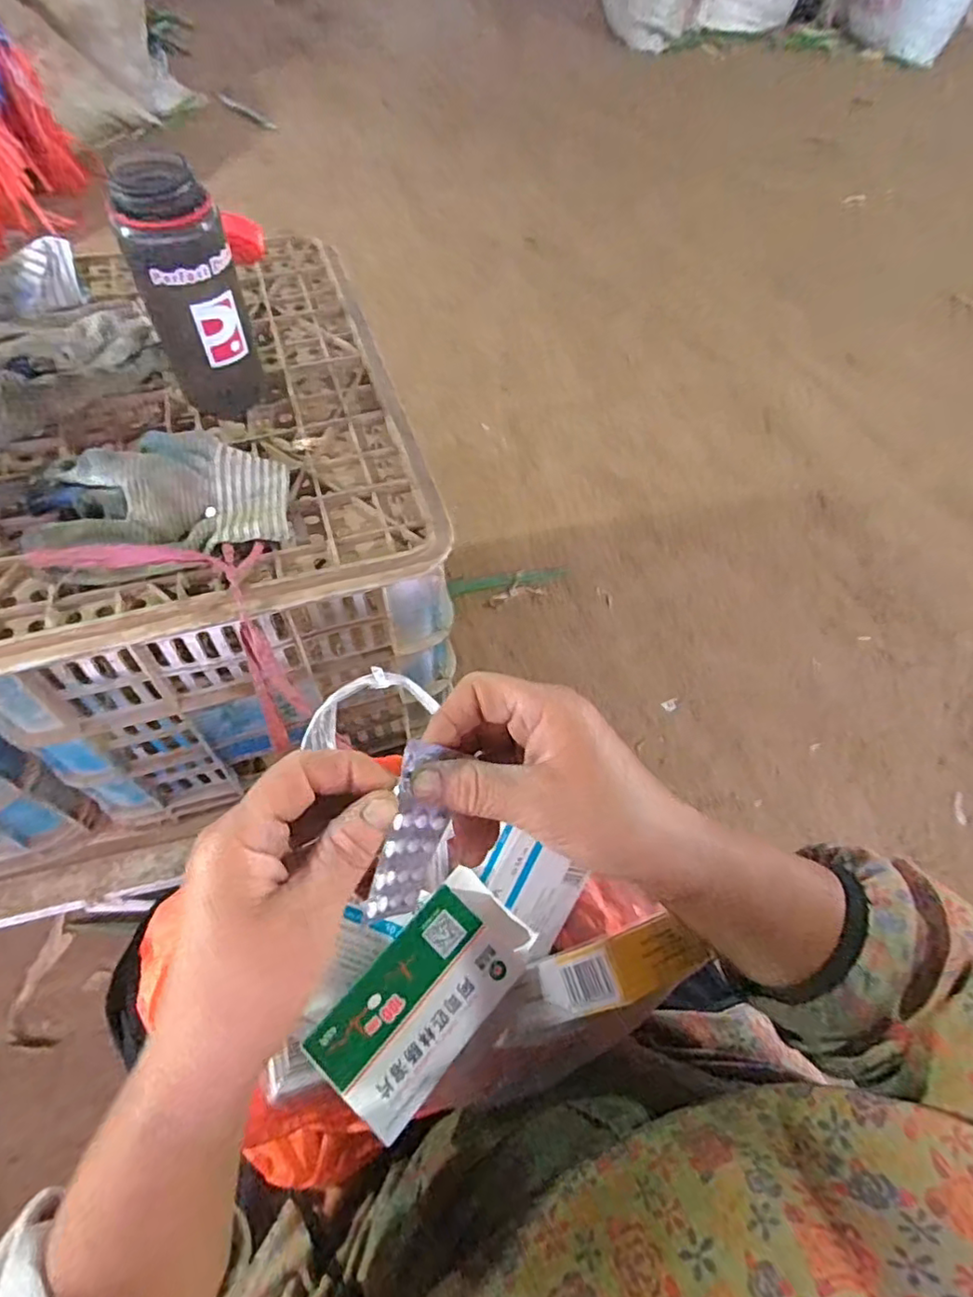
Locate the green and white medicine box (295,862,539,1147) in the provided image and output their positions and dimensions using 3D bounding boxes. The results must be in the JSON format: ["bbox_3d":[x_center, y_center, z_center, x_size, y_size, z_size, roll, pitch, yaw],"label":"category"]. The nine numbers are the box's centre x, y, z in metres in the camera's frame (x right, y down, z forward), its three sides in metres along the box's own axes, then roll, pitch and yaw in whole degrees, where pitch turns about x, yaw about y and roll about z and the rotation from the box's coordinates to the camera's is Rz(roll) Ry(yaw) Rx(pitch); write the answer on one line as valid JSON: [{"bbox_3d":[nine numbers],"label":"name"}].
[{"bbox_3d":[-0.030,0.184,0.334,0.061,0.018,0.121,37,65,19],"label":"green and white medicine box"}]

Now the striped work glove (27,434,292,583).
[{"bbox_3d":[-0.219,-0.099,0.417,0.168,0.037,0.105,-23,62,-14],"label":"striped work glove"}]

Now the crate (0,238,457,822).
[{"bbox_3d":[-0.252,-0.145,0.579,0.339,0.228,0.493,-16,61,-10],"label":"crate"}]

